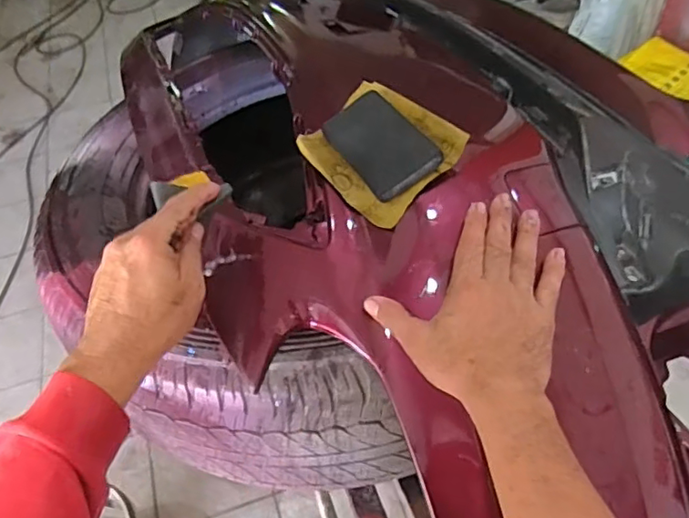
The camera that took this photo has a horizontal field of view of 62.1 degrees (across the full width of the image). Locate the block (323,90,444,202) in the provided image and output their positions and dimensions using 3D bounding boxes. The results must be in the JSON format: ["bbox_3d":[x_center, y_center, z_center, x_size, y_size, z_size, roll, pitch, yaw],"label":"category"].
[{"bbox_3d":[0.031,-0.113,0.548,0.072,0.014,0.126,-35,54,4],"label":"block"}]

